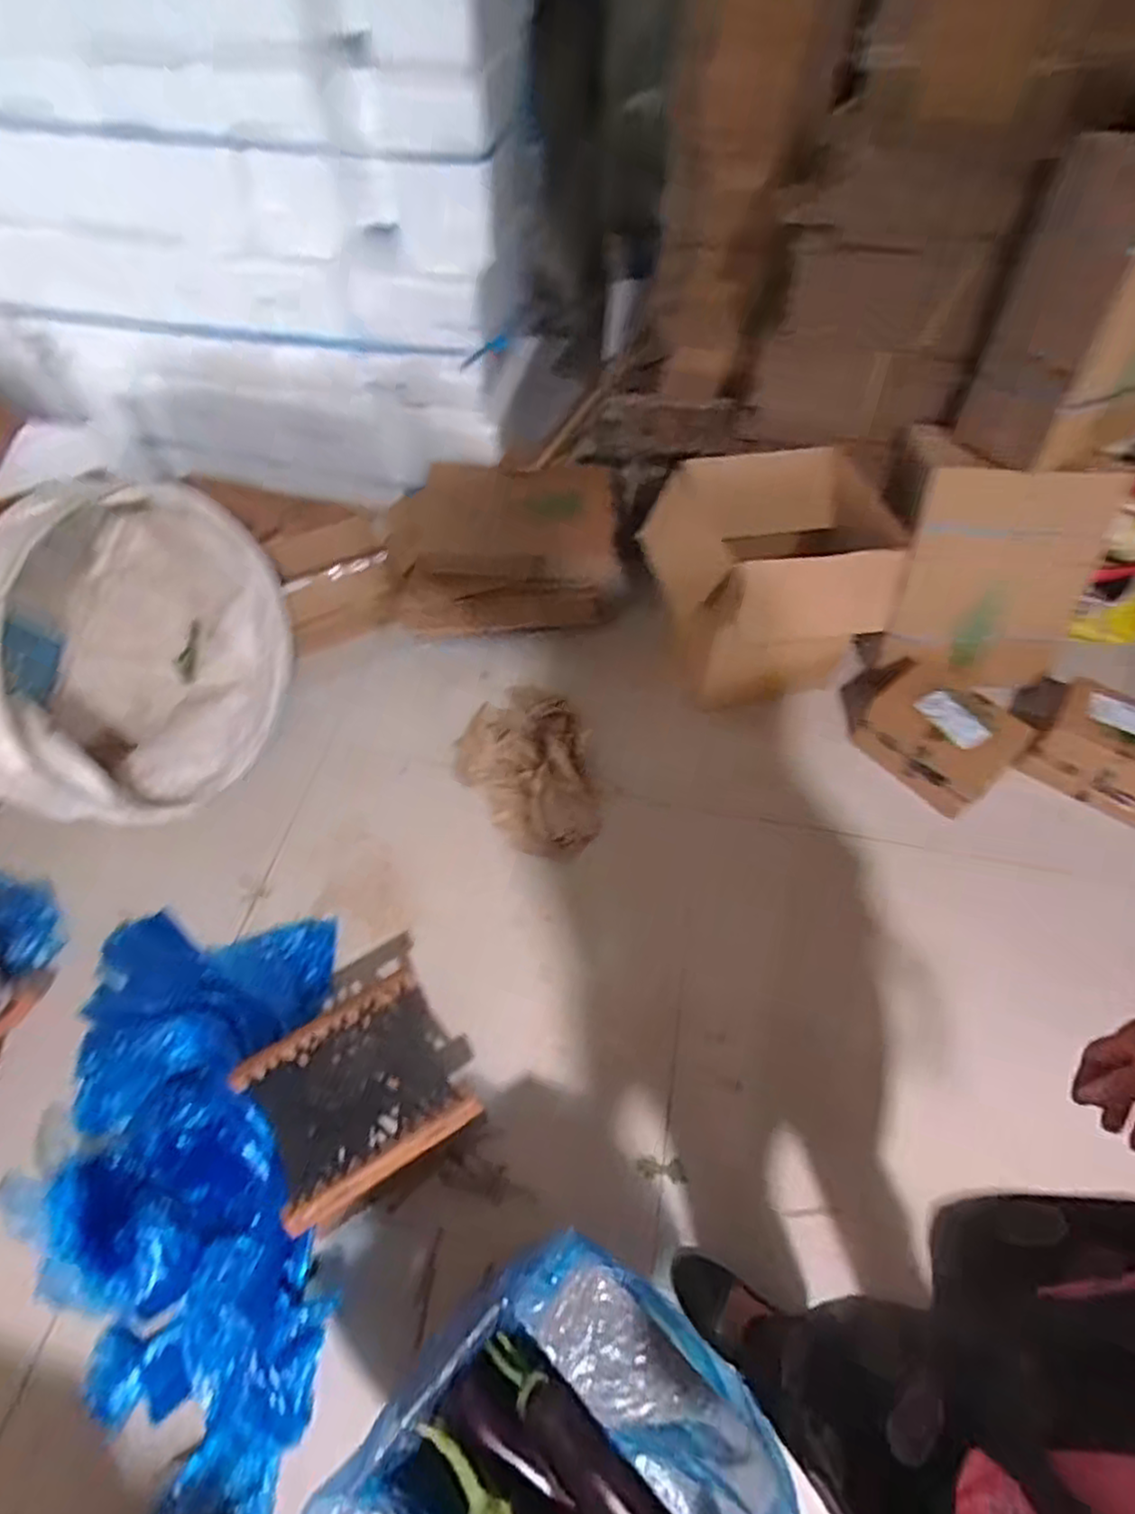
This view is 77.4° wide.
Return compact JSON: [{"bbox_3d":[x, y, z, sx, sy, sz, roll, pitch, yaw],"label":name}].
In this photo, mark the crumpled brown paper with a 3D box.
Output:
[{"bbox_3d":[-0.089,0.015,1.453,0.274,0.059,0.395,-5,55,-5],"label":"crumpled brown paper"}]

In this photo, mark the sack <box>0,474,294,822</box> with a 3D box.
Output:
[{"bbox_3d":[-0.803,-0.197,1.283,0.415,0.414,0.573,8,55,4],"label":"sack"}]

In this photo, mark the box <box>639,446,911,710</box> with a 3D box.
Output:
[{"bbox_3d":[0.390,-0.354,1.487,0.472,0.363,0.374,-8,55,-7],"label":"box"}]

